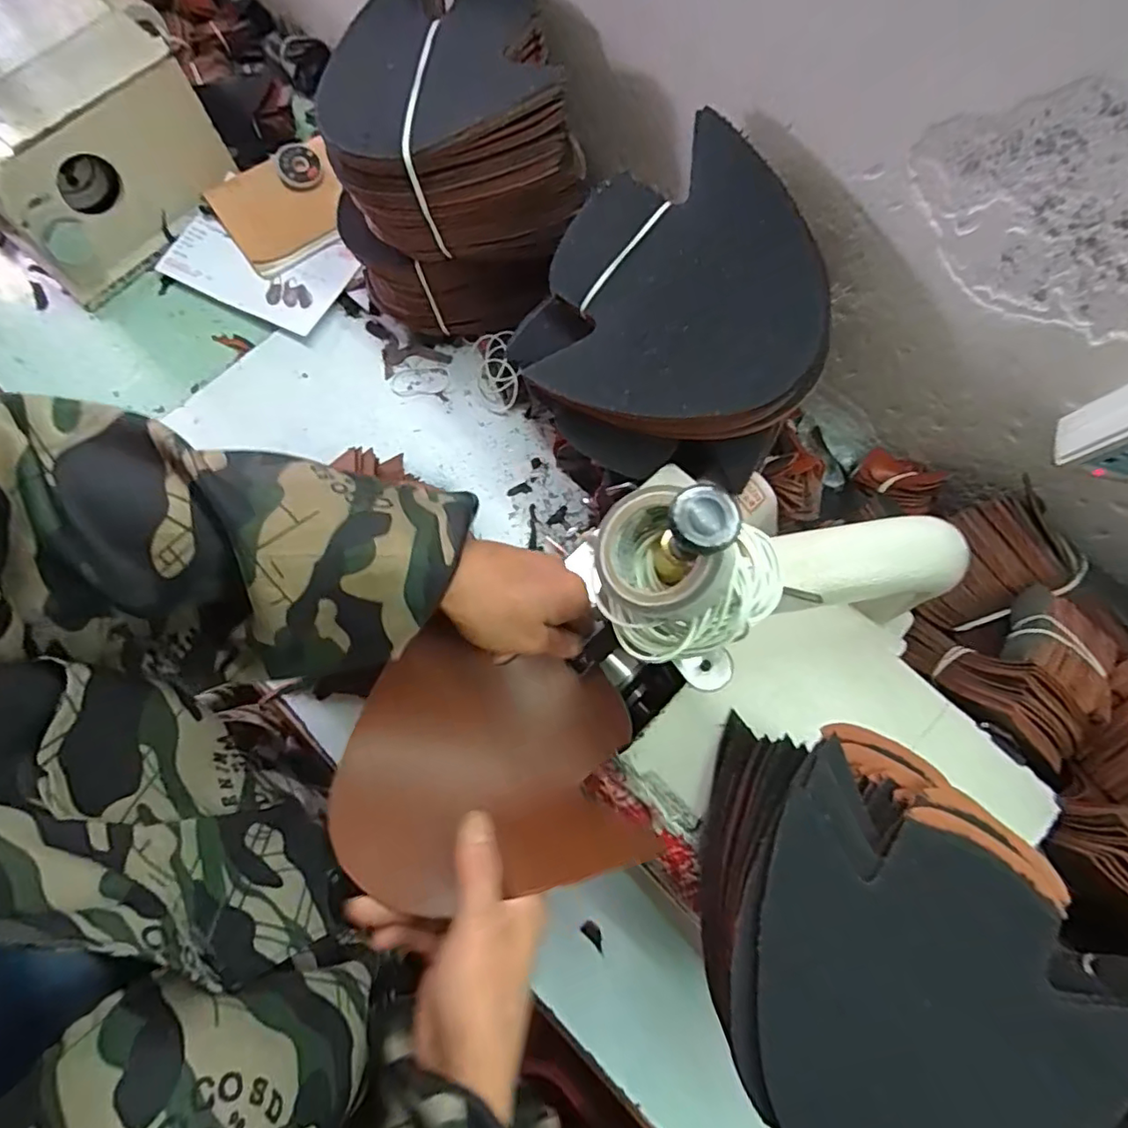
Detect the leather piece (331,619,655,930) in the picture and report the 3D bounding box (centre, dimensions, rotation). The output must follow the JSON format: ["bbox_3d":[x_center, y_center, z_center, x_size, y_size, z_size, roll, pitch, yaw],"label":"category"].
[{"bbox_3d":[-0.045,0.115,0.354,0.173,0.016,0.149,-7,61,-13],"label":"leather piece"}]

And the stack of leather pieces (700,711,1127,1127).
[{"bbox_3d":[0.187,0.210,0.333,0.212,0.051,0.221,3,75,3],"label":"stack of leather pieces"}]

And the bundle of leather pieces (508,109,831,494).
[{"bbox_3d":[0.083,-0.168,0.417,0.196,0.043,0.212,1,94,12],"label":"bundle of leather pieces"}]

